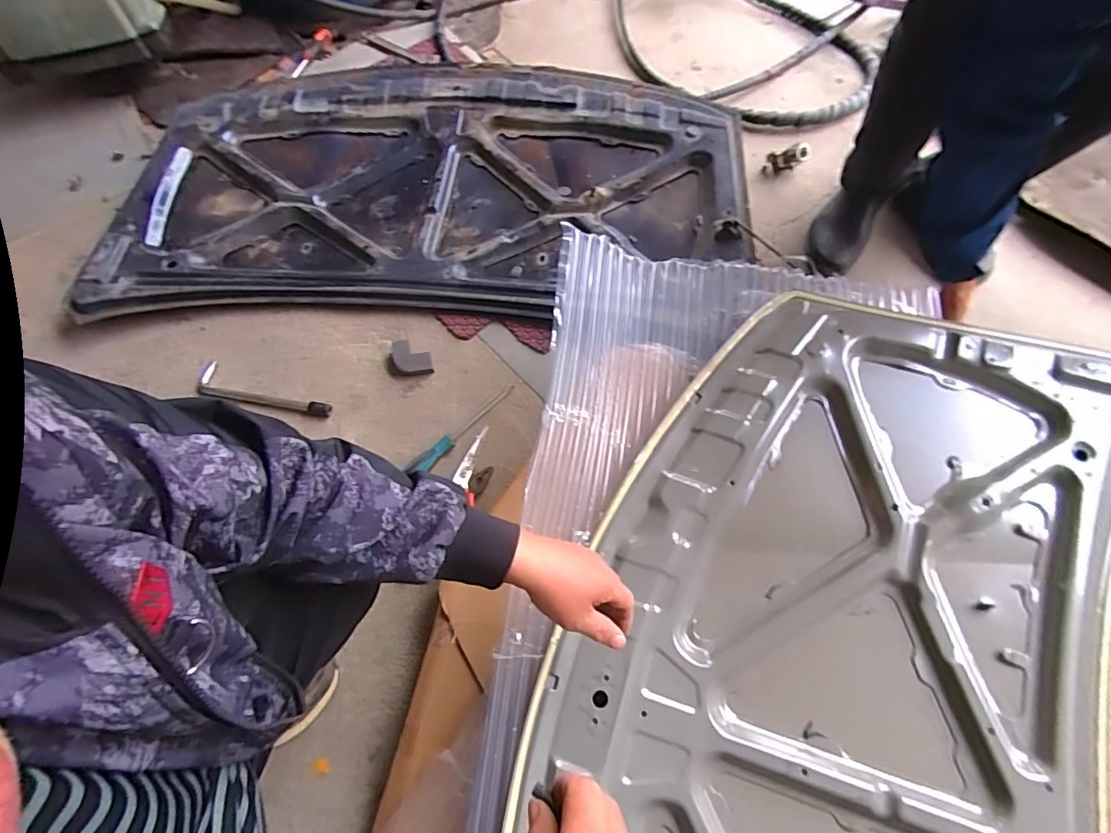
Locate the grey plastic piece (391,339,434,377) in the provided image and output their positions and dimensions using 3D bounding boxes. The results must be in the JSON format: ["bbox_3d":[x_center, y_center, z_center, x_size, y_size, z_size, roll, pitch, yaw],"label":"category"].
[{"bbox_3d":[-0.276,-0.111,0.969,0.080,0.022,0.069,-7,67,0],"label":"grey plastic piece"}]

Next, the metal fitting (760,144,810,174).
[{"bbox_3d":[0.514,-0.576,1.133,0.095,0.032,0.047,-16,65,19],"label":"metal fitting"}]

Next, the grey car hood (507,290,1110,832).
[{"bbox_3d":[0.331,0.431,0.586,0.692,0.109,1.278,17,69,10],"label":"grey car hood"}]

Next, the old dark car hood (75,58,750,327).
[{"bbox_3d":[-0.289,-0.523,1.131,1.320,0.124,0.698,-2,67,2],"label":"old dark car hood"}]

